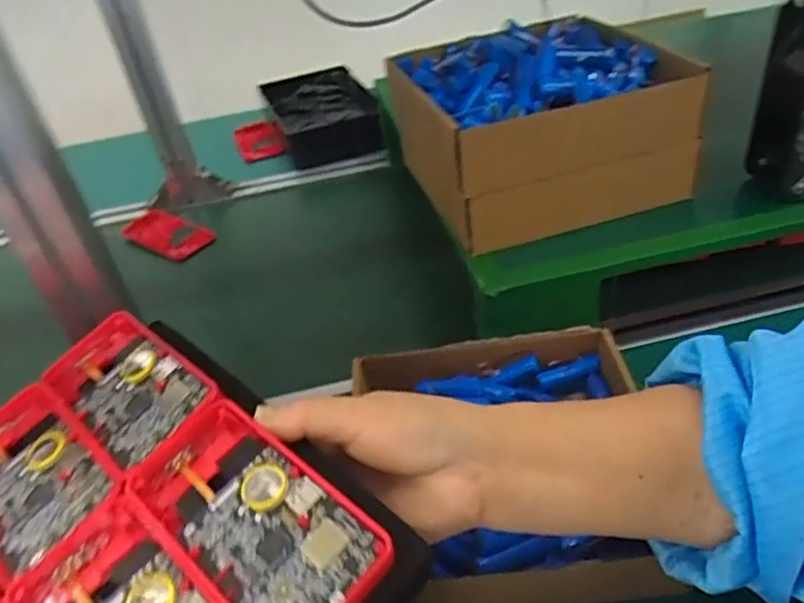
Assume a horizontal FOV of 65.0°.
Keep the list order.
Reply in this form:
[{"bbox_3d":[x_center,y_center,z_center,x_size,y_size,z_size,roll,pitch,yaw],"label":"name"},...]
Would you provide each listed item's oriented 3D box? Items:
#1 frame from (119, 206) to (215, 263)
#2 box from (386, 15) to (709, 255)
[{"bbox_3d":[-0.308,-0.088,0.821,0.136,0.015,0.074,20,46,30],"label":"frame"},{"bbox_3d":[0.111,-0.156,0.546,0.205,0.108,0.194,-16,39,-10],"label":"box"}]

